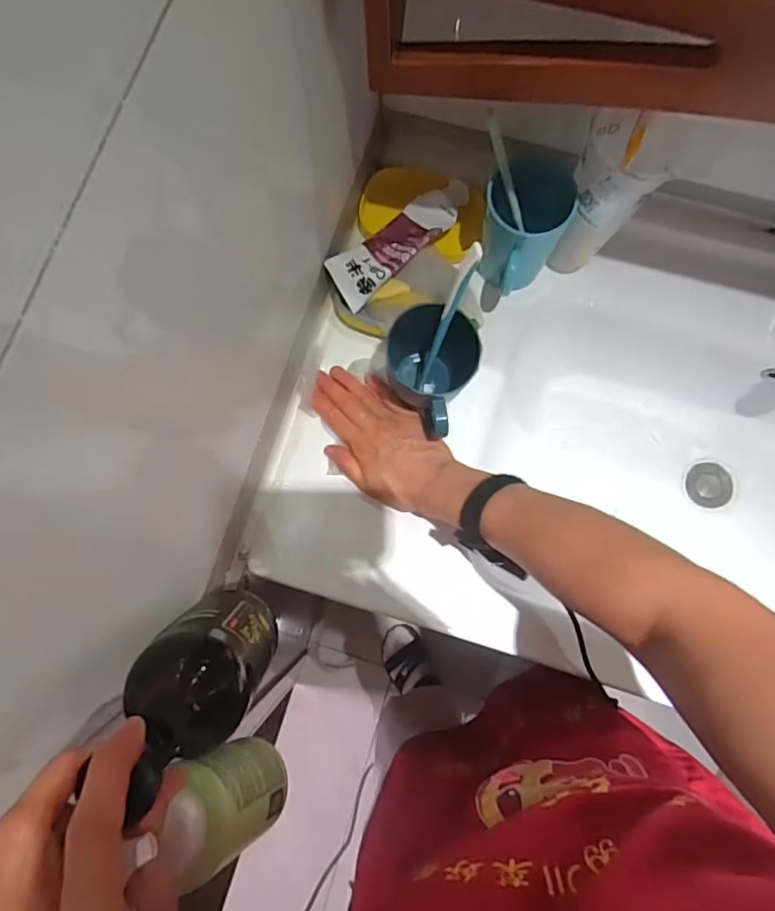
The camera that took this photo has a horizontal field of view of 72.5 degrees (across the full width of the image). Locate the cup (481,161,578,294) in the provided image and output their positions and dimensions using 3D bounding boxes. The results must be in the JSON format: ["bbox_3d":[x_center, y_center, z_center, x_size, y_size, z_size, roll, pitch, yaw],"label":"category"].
[{"bbox_3d":[0.127,-0.213,0.531,0.079,0.120,0.091,24,80,5],"label":"cup"}]

